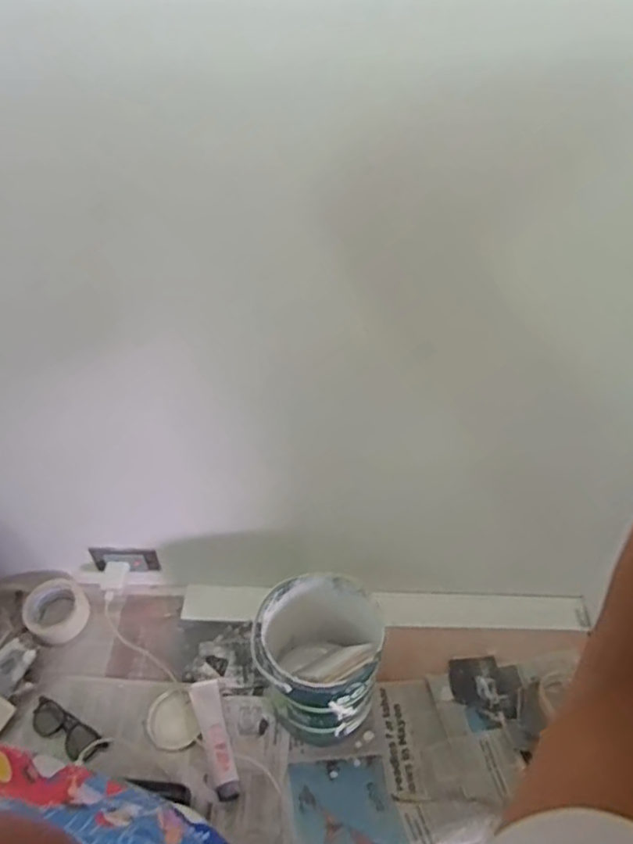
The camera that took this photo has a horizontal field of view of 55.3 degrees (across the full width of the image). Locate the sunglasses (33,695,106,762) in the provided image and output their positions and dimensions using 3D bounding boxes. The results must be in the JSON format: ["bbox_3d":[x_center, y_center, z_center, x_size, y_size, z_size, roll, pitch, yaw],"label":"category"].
[{"bbox_3d":[-0.377,0.474,0.919,0.133,0.030,0.045,20,49,21],"label":"sunglasses"}]

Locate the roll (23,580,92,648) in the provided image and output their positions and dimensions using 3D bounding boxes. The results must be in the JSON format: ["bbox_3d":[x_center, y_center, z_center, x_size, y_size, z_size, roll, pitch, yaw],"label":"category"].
[{"bbox_3d":[-0.444,0.322,1.032,0.098,0.038,0.101,-1,45,1],"label":"roll"}]

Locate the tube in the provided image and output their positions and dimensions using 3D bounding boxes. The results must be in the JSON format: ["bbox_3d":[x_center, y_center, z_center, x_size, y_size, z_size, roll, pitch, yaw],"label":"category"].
[{"bbox_3d":[-0.153,0.469,0.899,0.043,0.029,0.176,-15,46,-12],"label":"tube"}]

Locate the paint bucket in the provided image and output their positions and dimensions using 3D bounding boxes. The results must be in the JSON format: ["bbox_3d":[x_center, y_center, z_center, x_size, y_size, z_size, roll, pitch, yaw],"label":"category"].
[{"bbox_3d":[0.004,0.349,0.904,0.177,0.201,0.188,-1,45,1],"label":"paint bucket"}]

